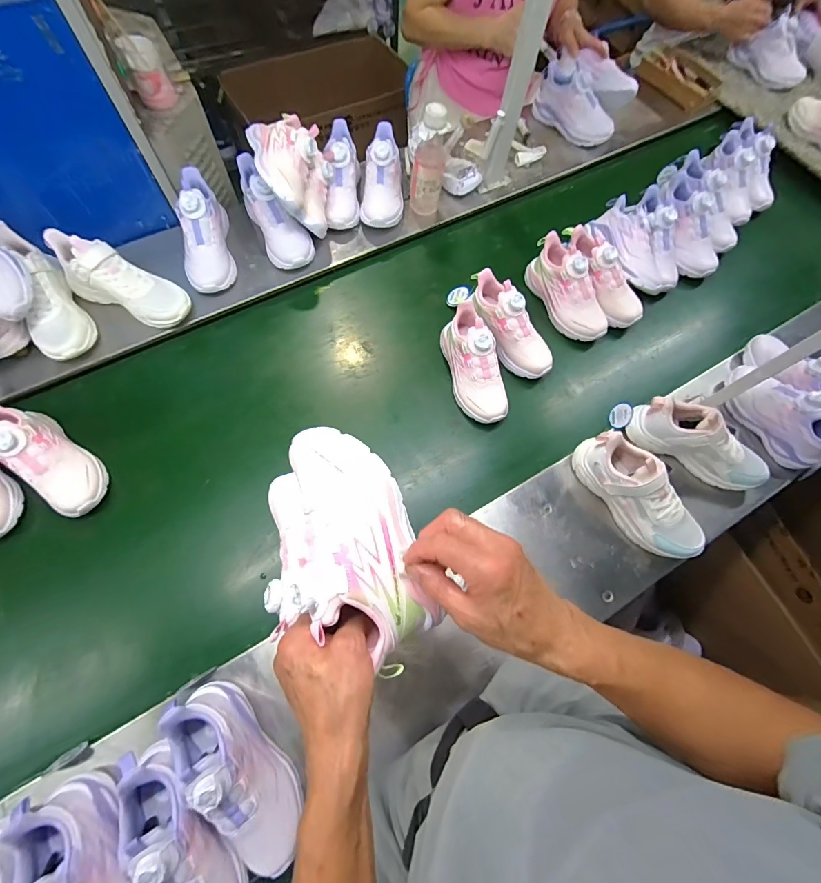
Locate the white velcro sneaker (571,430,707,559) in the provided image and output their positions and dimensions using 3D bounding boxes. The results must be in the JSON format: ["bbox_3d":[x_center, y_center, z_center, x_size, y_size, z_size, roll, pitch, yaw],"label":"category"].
[{"bbox_3d":[0.362,0.084,0.628,0.078,0.101,0.227,-34,80,-13],"label":"white velcro sneaker"}]

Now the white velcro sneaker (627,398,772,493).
[{"bbox_3d":[0.491,0.000,0.663,0.228,0.096,0.080,28,74,3],"label":"white velcro sneaker"}]

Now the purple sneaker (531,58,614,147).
[{"bbox_3d":[0.391,-0.798,0.957,0.082,0.096,0.203,-40,81,-14],"label":"purple sneaker"}]

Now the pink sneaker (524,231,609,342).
[{"bbox_3d":[0.311,-0.300,0.793,0.074,0.109,0.221,-28,87,-12],"label":"pink sneaker"}]

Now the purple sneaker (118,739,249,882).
[{"bbox_3d":[-0.256,0.453,0.445,0.093,0.104,0.230,-31,88,-13],"label":"purple sneaker"}]

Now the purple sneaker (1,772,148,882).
[{"bbox_3d":[-0.351,0.482,0.424,0.085,0.092,0.224,-33,80,-13],"label":"purple sneaker"}]

